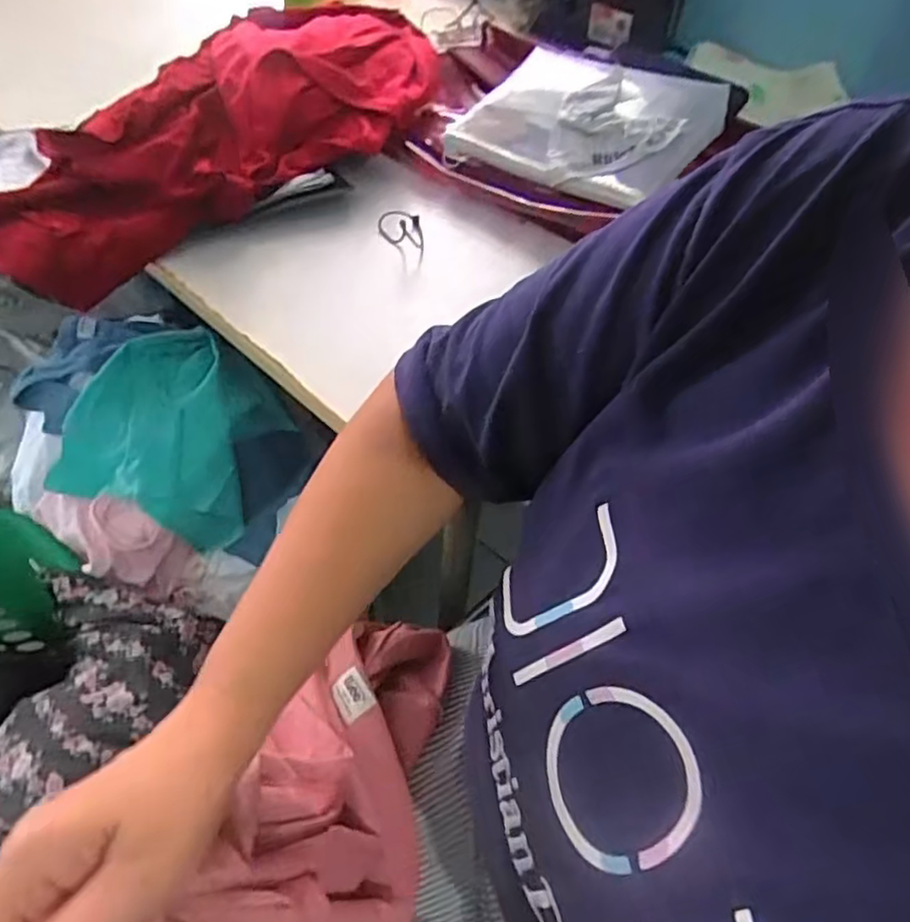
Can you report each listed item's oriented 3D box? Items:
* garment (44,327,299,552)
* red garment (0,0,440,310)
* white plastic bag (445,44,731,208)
[{"bbox_3d":[-0.299,-0.035,0.695,0.201,0.110,0.173,18,55,10],"label":"garment"},{"bbox_3d":[-0.207,-0.312,0.626,0.188,0.104,0.491,38,60,22],"label":"red garment"},{"bbox_3d":[0.123,-0.327,0.624,0.214,0.061,0.161,34,59,20],"label":"white plastic bag"}]

